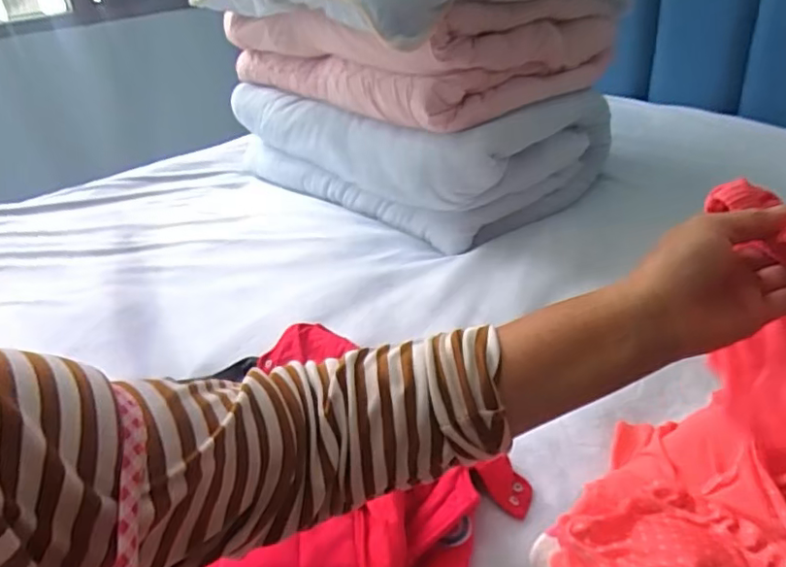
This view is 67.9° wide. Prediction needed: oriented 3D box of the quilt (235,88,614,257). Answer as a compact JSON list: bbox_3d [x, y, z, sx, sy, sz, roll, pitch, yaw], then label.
[{"bbox_3d":[0.055,-0.374,1.470,0.535,0.239,0.817,-28,37,-31],"label":"quilt"}]

